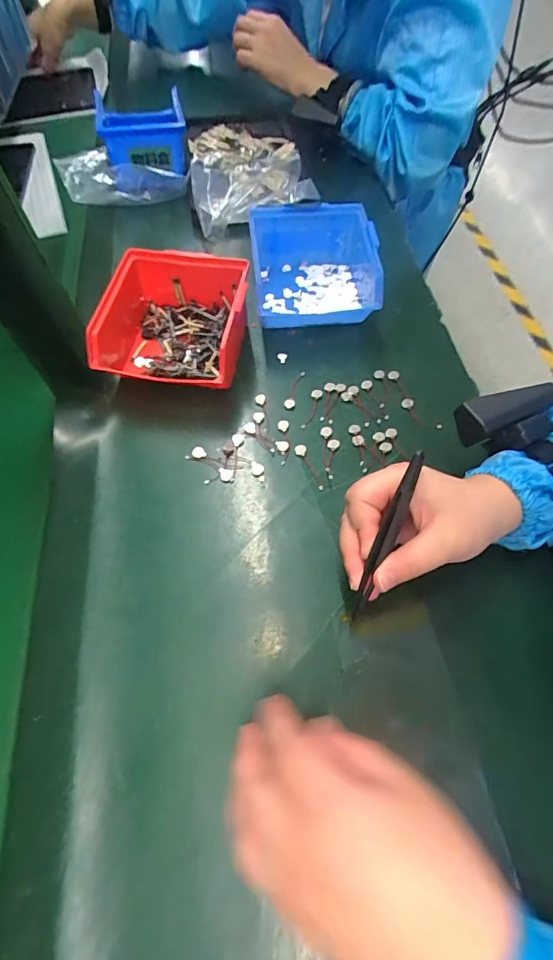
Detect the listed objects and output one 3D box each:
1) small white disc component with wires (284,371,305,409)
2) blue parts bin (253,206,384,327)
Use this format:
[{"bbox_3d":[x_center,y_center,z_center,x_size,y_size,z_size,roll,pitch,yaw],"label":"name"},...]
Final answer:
[{"bbox_3d":[0.017,-0.087,0.418,0.010,0.004,0.047,14,62,8],"label":"small white disc component with wires"},{"bbox_3d":[0.036,-0.218,0.457,0.126,0.068,0.132,-4,61,-2],"label":"blue parts bin"}]

